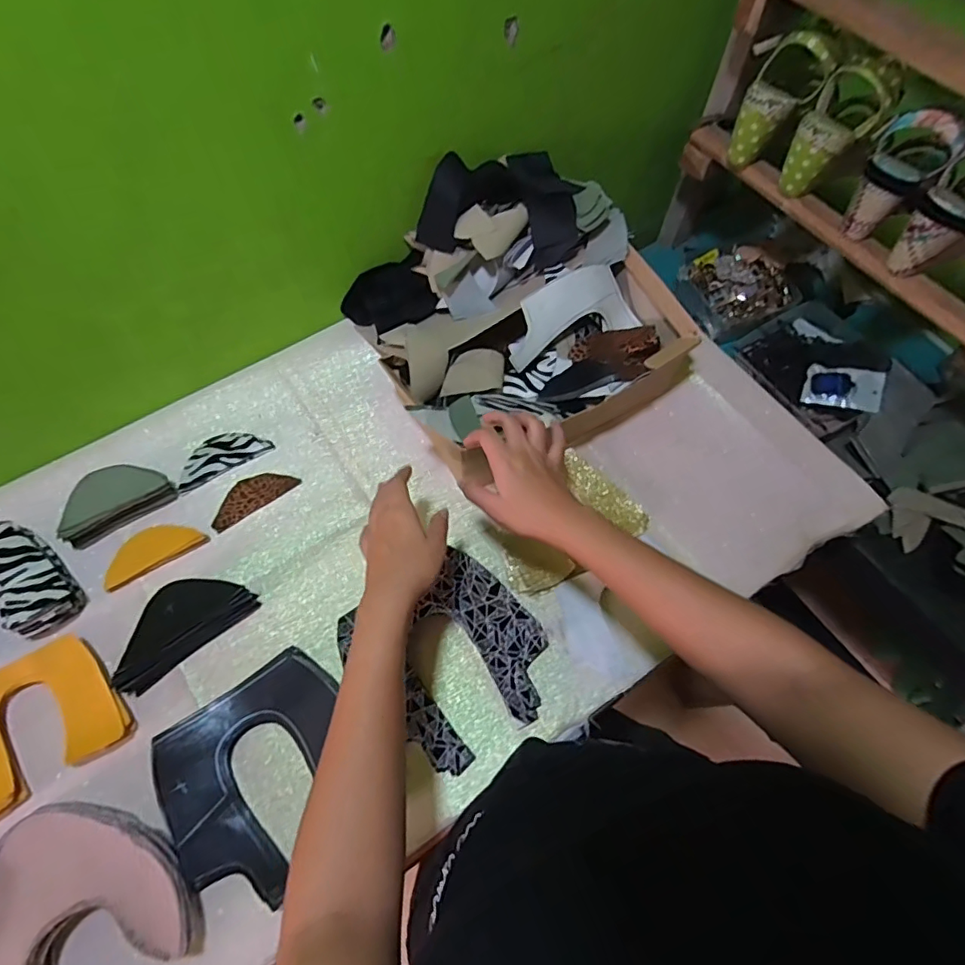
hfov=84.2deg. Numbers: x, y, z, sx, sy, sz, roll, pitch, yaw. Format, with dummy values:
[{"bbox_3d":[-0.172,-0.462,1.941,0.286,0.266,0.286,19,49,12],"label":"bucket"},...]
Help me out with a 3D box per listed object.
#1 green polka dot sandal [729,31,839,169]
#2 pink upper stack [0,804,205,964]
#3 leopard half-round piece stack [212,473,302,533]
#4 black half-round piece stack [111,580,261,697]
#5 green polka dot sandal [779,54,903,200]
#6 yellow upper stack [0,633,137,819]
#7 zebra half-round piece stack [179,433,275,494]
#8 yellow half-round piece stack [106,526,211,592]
[{"bbox_3d":[0.357,-0.479,0.669,0.051,0.144,0.078,-13,63,-35],"label":"green polka dot sandal"},{"bbox_3d":[-0.347,0.360,0.448,0.170,0.048,0.174,-35,70,-17],"label":"pink upper stack"},{"bbox_3d":[-0.277,0.014,0.639,0.105,0.008,0.045,-34,70,-16],"label":"leopard half-round piece stack"},{"bbox_3d":[-0.317,0.146,0.554,0.143,0.031,0.063,-37,71,-17],"label":"black half-round piece stack"},{"bbox_3d":[0.427,-0.422,0.650,0.080,0.143,0.078,34,68,14],"label":"green polka dot sandal"},{"bbox_3d":[-0.438,0.233,0.511,0.157,0.026,0.123,-31,69,-15],"label":"yellow upper stack"},{"bbox_3d":[-0.321,-0.034,0.656,0.112,0.009,0.049,-31,69,-15],"label":"zebra half-round piece stack"},{"bbox_3d":[-0.371,0.076,0.599,0.109,0.010,0.049,-32,70,-15],"label":"yellow half-round piece stack"}]

